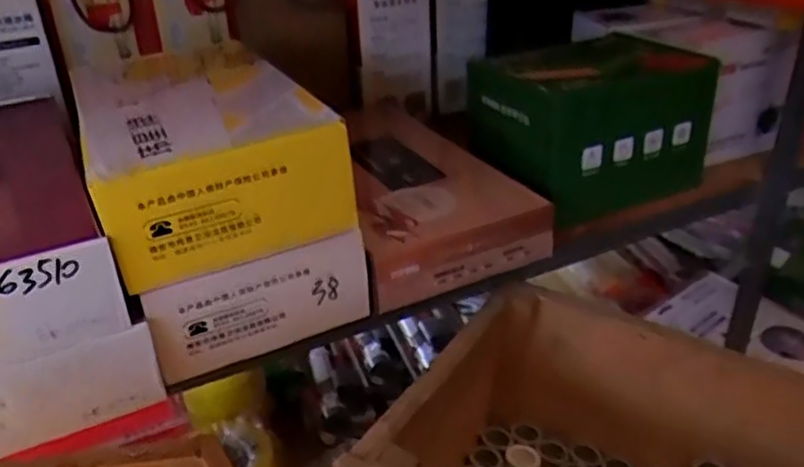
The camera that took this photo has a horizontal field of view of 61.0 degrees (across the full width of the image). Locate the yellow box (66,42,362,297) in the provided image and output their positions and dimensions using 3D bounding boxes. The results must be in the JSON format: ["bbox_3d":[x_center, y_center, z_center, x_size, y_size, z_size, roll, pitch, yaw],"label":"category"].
[{"bbox_3d":[-0.173,-0.081,0.584,0.170,0.085,0.295,-16,33,-20],"label":"yellow box"}]

